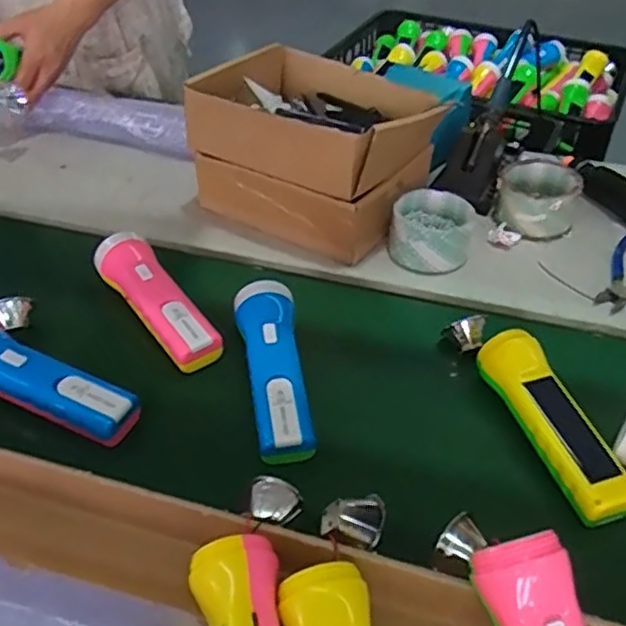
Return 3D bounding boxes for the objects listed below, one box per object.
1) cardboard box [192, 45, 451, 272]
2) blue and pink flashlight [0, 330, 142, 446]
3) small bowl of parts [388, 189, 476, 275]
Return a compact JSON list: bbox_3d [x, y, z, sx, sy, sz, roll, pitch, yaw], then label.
[{"bbox_3d":[0.009,-0.190,0.723,0.226,0.127,0.196,22,47,23],"label":"cardboard box"},{"bbox_3d":[-0.215,0.056,0.525,0.161,0.036,0.045,16,47,16],"label":"blue and pink flashlight"},{"bbox_3d":[0.124,-0.086,0.688,0.083,0.049,0.085,-1,43,1],"label":"small bowl of parts"}]

